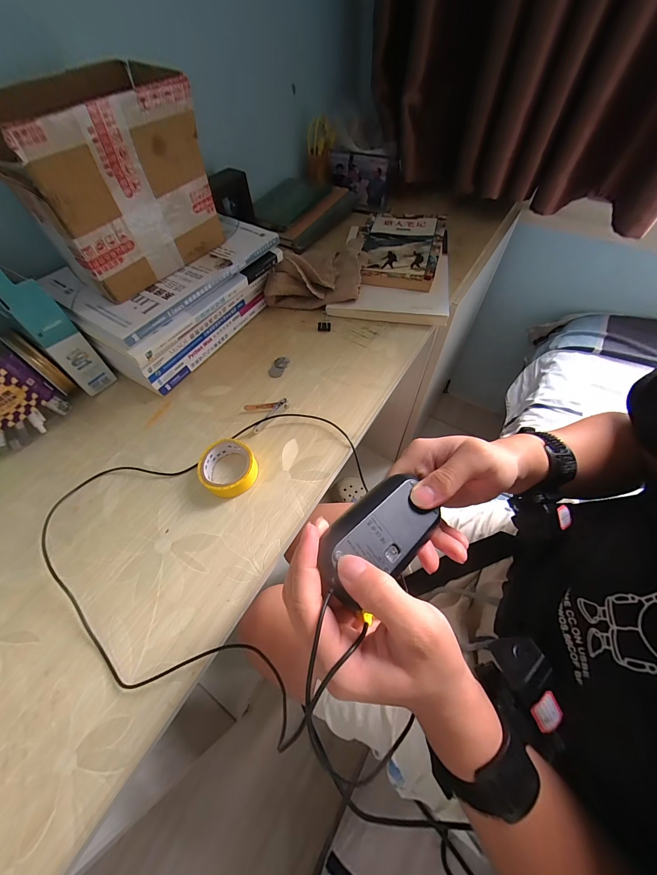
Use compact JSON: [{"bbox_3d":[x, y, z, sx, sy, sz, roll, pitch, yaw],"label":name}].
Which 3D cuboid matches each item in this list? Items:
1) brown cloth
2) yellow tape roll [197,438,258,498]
[{"bbox_3d":[-0.013,-0.291,0.518,0.145,0.064,0.182,7,59,6],"label":"brown cloth"},{"bbox_3d":[-0.110,0.036,0.344,0.058,0.026,0.060,-1,58,1],"label":"yellow tape roll"}]

